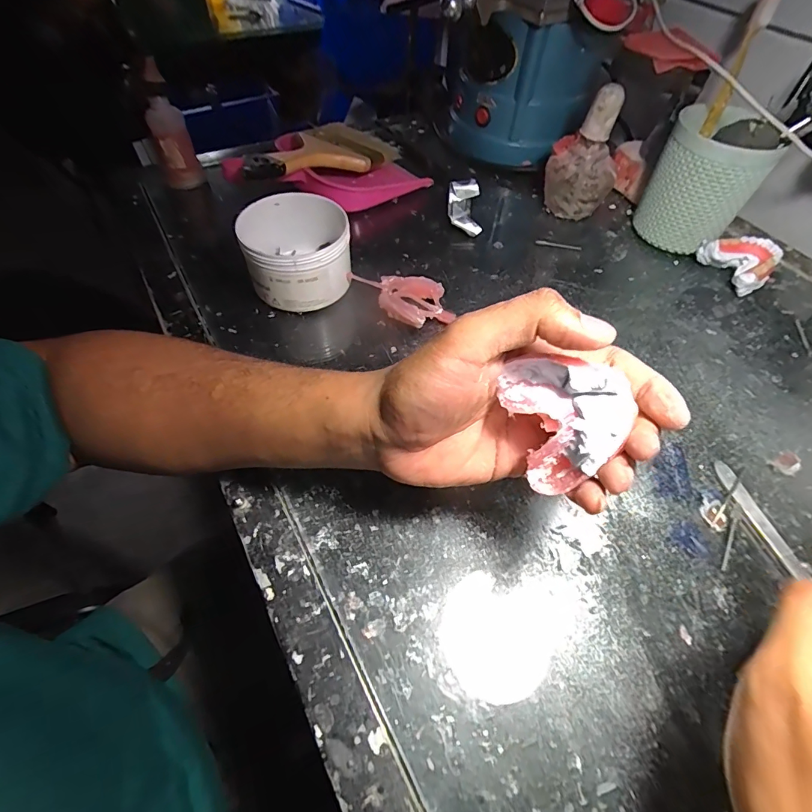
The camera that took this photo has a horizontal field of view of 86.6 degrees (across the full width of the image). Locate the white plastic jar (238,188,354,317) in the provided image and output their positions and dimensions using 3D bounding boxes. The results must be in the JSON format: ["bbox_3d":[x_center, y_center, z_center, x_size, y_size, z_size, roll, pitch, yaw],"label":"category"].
[{"bbox_3d":[-0.096,-0.136,0.387,0.091,0.065,0.097,1,55,-2],"label":"white plastic jar"}]

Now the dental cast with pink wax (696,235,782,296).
[{"bbox_3d":[0.338,-0.143,0.434,0.054,0.035,0.060,-15,57,-13],"label":"dental cast with pink wax"}]

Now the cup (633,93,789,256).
[{"bbox_3d":[0.298,-0.225,0.441,0.091,0.112,0.093,24,57,13],"label":"cup"}]

